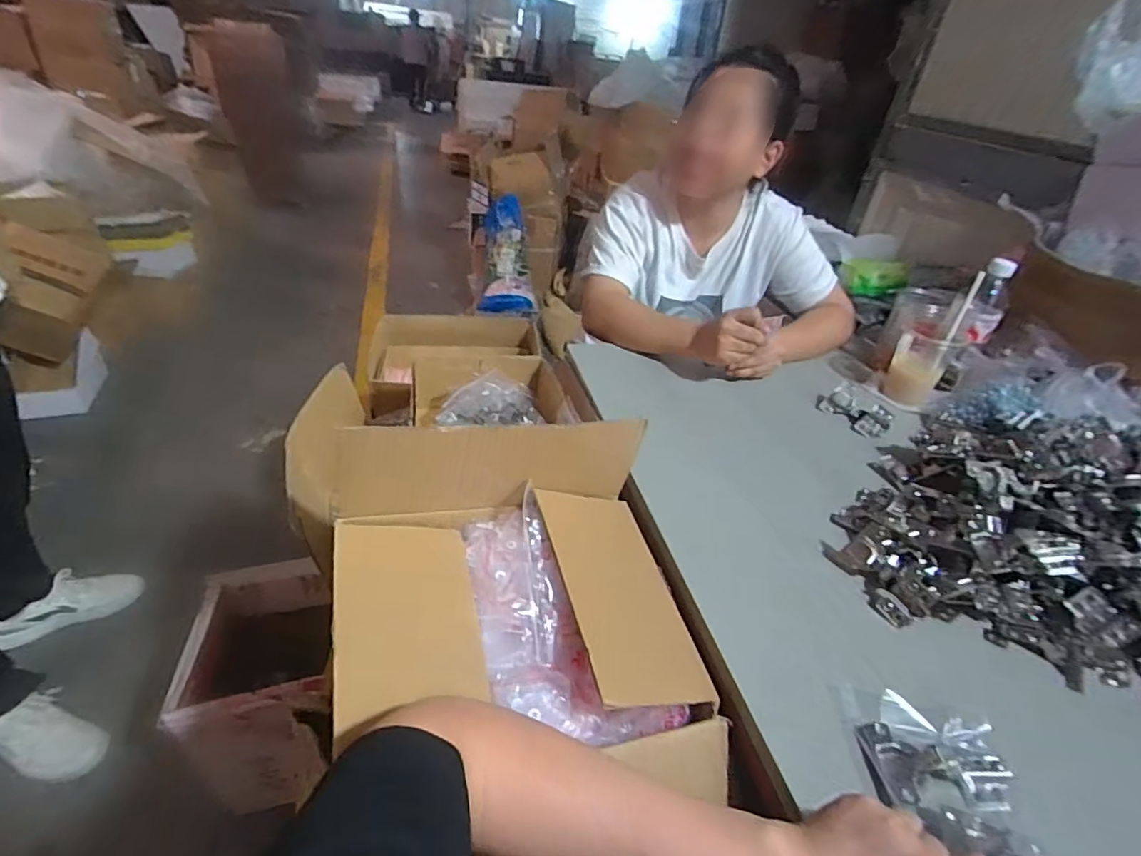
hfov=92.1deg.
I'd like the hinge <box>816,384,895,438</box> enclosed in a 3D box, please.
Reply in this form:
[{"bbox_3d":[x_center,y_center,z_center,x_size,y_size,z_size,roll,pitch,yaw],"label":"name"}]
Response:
[{"bbox_3d":[0.441,-0.029,0.864,0.041,0.043,0.116,-15,40,-27],"label":"hinge"}]

